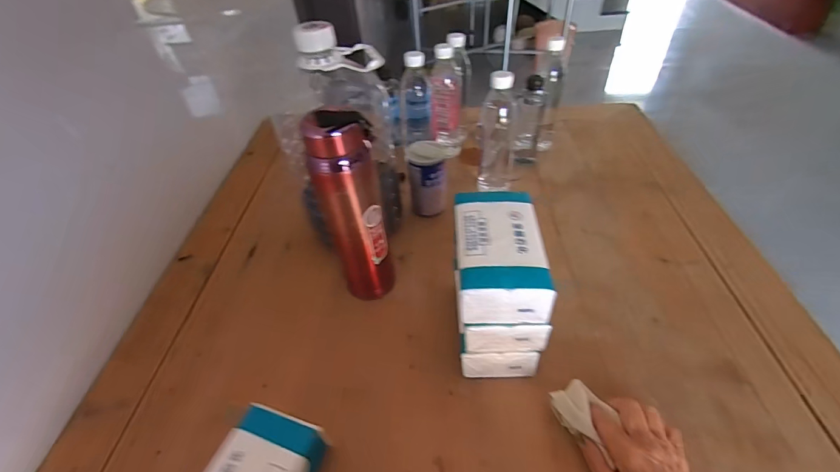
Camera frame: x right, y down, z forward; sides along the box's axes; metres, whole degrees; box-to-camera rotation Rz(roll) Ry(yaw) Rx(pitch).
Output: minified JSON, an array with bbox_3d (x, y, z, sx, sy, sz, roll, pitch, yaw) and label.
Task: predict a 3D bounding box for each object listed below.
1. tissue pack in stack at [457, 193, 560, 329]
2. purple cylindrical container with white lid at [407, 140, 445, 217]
[{"bbox_3d":[0.089,0.016,0.436,0.094,0.050,0.162,-1,46,4],"label":"tissue pack in stack"},{"bbox_3d":[0.015,-0.104,0.688,0.069,0.116,0.062,-3,44,3],"label":"purple cylindrical container with white lid"}]

